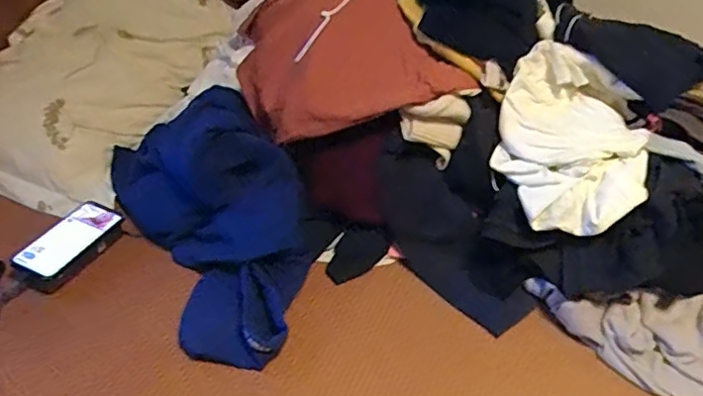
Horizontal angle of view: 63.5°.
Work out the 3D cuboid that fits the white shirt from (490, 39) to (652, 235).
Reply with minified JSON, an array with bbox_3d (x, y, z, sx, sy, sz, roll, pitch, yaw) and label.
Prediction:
[{"bbox_3d":[0.348,-0.103,0.902,0.221,0.159,0.287,14,39,9],"label":"white shirt"}]

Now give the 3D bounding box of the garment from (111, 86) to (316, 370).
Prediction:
[{"bbox_3d":[-0.216,-0.007,0.915,0.252,0.155,0.543,-17,44,-27],"label":"garment"}]

